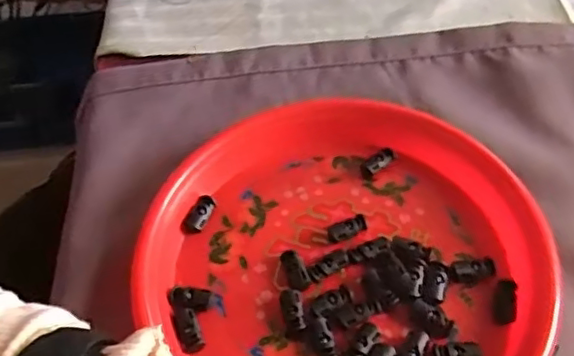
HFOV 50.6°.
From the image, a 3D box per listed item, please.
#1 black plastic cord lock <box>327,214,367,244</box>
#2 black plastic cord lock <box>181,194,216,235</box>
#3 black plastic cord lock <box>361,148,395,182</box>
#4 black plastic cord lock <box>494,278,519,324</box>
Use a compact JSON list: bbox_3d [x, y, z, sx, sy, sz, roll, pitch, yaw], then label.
[{"bbox_3d":[0.042,0.035,0.414,0.028,0.008,0.015,-17,54,-9],"label":"black plastic cord lock"},{"bbox_3d":[-0.061,0.027,0.430,0.015,0.008,0.031,26,74,21],"label":"black plastic cord lock"},{"bbox_3d":[0.066,-0.011,0.444,0.029,0.009,0.013,-34,59,-20],"label":"black plastic cord lock"},{"bbox_3d":[0.136,0.077,0.380,0.014,0.010,0.028,11,55,12],"label":"black plastic cord lock"}]

